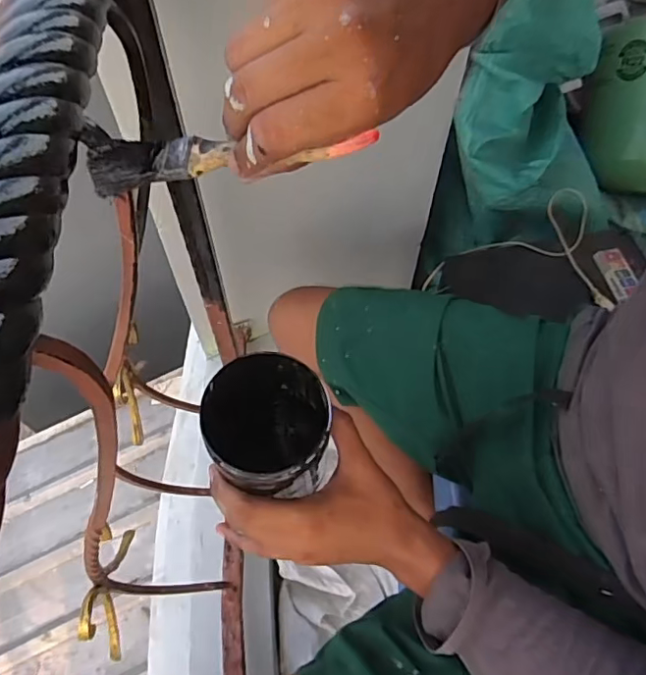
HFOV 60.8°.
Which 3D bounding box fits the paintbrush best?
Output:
[{"bbox_3d":[-0.051,-0.091,0.275,0.159,0.019,0.023,3,57,21],"label":"paintbrush"}]

